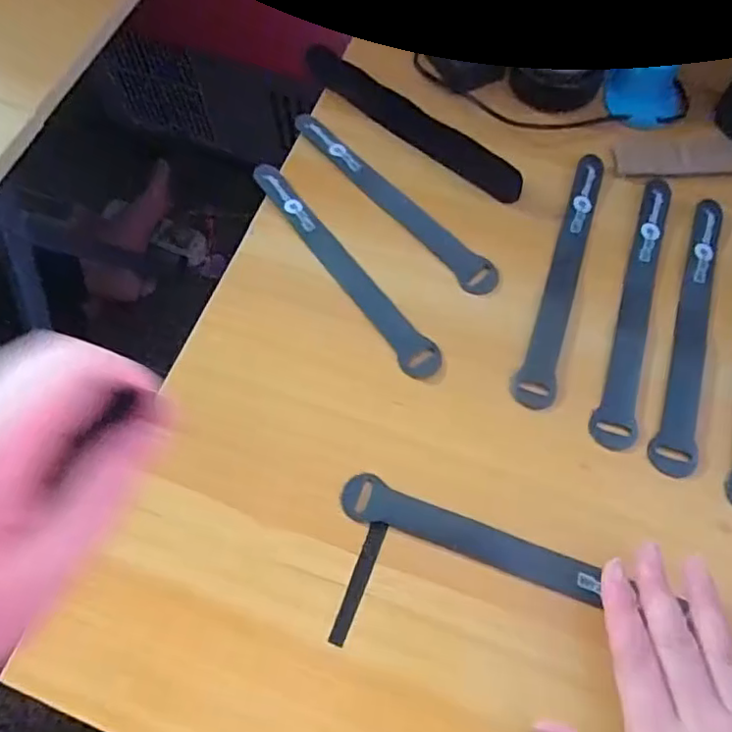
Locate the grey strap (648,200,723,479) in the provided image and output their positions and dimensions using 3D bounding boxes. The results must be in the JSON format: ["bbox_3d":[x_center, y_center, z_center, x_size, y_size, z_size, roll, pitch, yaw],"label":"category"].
[{"bbox_3d":[0.207,-0.028,0.384,0.023,0.004,0.209,18,64,9],"label":"grey strap"}]

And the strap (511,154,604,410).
[{"bbox_3d":[0.134,-0.066,0.405,0.023,0.004,0.211,18,64,9],"label":"strap"}]

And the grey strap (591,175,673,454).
[{"bbox_3d":[0.176,-0.043,0.392,0.023,0.004,0.210,18,64,9],"label":"grey strap"}]

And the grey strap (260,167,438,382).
[{"bbox_3d":[-0.019,-0.072,0.407,0.024,0.006,0.205,-32,67,-15],"label":"grey strap"}]

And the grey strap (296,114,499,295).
[{"bbox_3d":[0.018,-0.124,0.436,0.023,0.004,0.203,-36,68,-17],"label":"grey strap"}]

